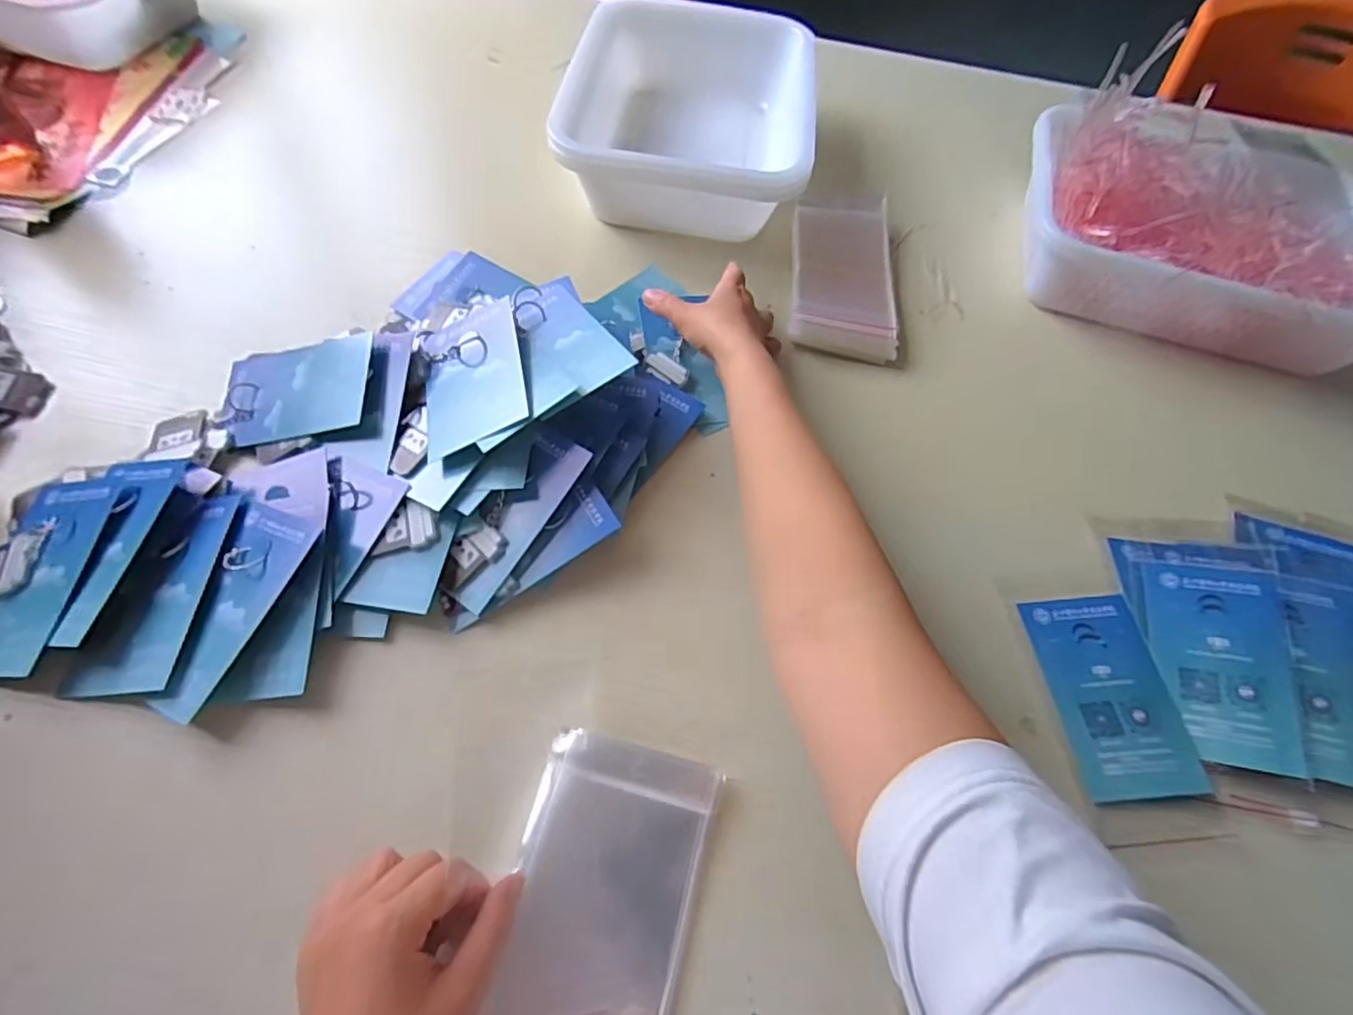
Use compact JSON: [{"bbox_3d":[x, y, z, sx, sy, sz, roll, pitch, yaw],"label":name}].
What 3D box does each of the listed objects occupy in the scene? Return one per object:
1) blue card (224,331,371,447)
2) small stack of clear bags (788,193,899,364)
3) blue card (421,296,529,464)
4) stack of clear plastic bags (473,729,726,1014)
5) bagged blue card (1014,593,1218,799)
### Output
[{"bbox_3d":[-0.292,-0.091,0.481,0.131,0.007,0.082,-5,69,14],"label":"blue card"},{"bbox_3d":[0.165,-0.236,0.624,0.096,0.030,0.212,9,59,0],"label":"small stack of clear bags"},{"bbox_3d":[-0.152,-0.100,0.467,0.079,0.009,0.136,-22,57,9],"label":"blue card"},{"bbox_3d":[-0.046,0.232,0.340,0.102,0.022,0.196,14,61,4],"label":"stack of clear plastic bags"},{"bbox_3d":[0.296,0.124,0.429,0.079,0.010,0.135,-6,60,-2],"label":"bagged blue card"}]

